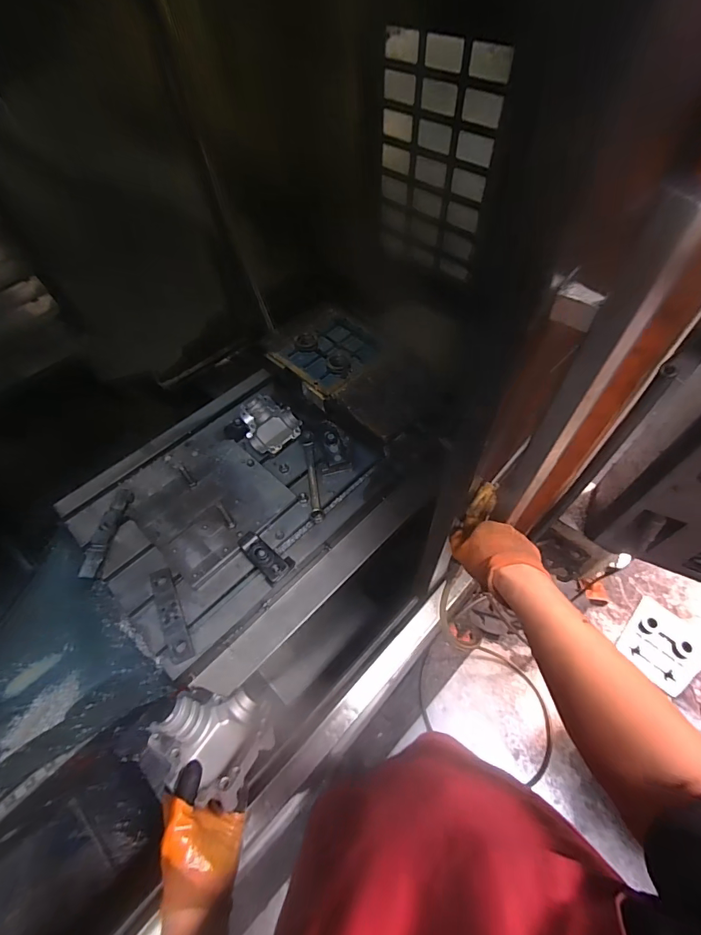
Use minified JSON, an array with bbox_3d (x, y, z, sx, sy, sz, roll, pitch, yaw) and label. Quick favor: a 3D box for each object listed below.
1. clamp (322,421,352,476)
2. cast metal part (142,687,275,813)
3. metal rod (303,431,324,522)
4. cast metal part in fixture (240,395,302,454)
[{"bbox_3d":[-0.043,-0.052,1.059,0.084,0.061,0.123,-7,56,-2],"label":"clamp"},{"bbox_3d":[-0.187,0.364,0.560,0.150,0.082,0.116,11,58,10],"label":"cast metal part"},{"bbox_3d":[-0.095,0.013,1.044,0.029,0.024,0.264,-8,57,-3],"label":"metal rod"},{"bbox_3d":[-0.214,-0.117,1.089,0.136,0.067,0.139,-37,63,-20],"label":"cast metal part in fixture"}]

